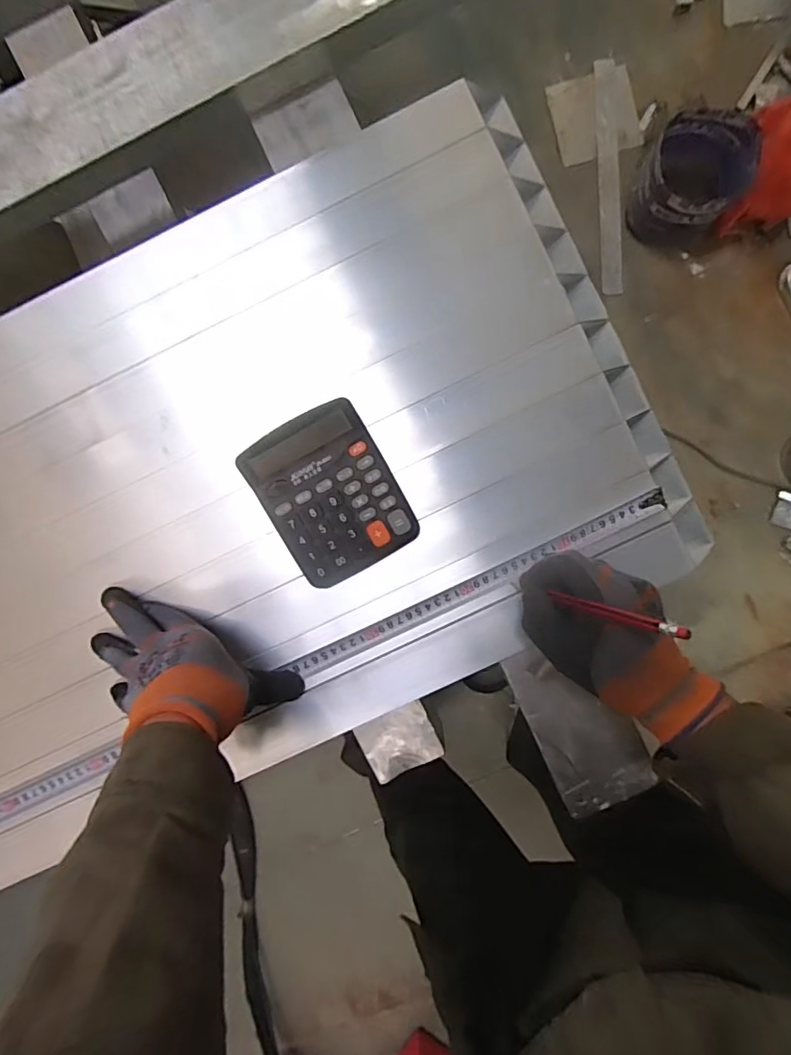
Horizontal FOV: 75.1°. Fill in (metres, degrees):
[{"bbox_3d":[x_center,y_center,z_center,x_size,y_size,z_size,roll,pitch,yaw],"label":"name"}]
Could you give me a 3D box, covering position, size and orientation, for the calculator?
[{"bbox_3d":[-0.059,-0.029,0.474,0.115,0.028,0.146,-30,90,2],"label":"calculator"}]

